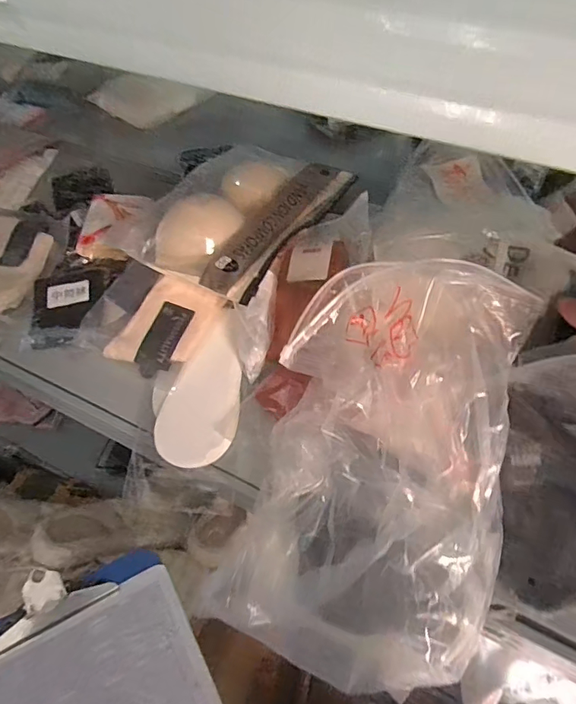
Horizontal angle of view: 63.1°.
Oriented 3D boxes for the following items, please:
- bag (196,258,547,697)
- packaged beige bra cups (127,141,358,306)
[{"bbox_3d":[0.080,0.081,0.393,0.195,0.102,0.348,10,76,23],"label":"bag"},{"bbox_3d":[-0.052,-0.197,0.611,0.172,0.067,0.318,21,56,17],"label":"packaged beige bra cups"}]

